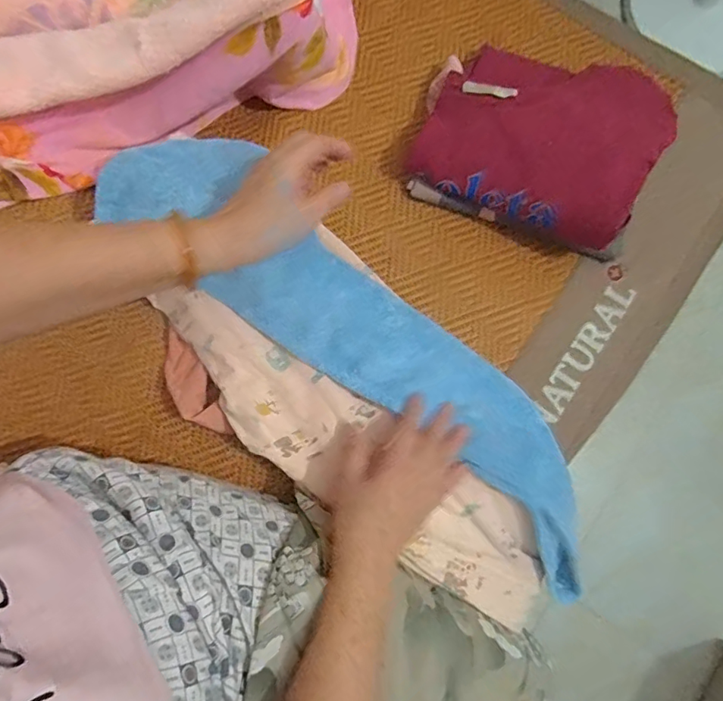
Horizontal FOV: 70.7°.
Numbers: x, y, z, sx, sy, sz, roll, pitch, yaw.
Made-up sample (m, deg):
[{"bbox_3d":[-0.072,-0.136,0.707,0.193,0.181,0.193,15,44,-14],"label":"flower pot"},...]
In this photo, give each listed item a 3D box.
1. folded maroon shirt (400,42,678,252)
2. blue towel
[{"bbox_3d":[0.178,-0.215,0.523,0.219,0.080,0.167,30,81,3],"label":"folded maroon shirt"},{"bbox_3d":[0.026,0.003,0.479,0.554,0.058,0.133,39,80,-1],"label":"blue towel"}]

